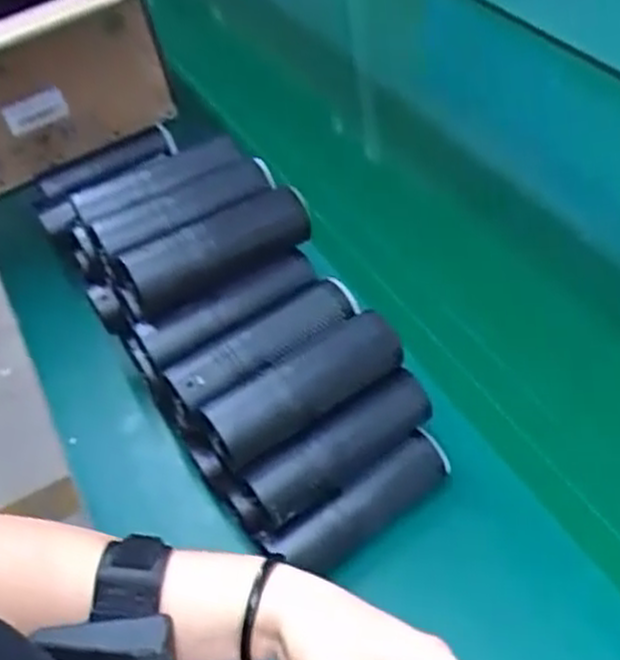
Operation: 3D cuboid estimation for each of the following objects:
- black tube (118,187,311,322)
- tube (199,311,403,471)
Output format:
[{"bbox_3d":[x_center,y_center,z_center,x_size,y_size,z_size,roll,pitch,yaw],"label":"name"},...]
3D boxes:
[{"bbox_3d":[-0.079,-0.070,0.691,0.169,0.054,0.042,-28,47,-14],"label":"black tube"},{"bbox_3d":[-0.004,0.039,0.623,0.164,0.041,0.050,-34,49,-19],"label":"tube"}]

